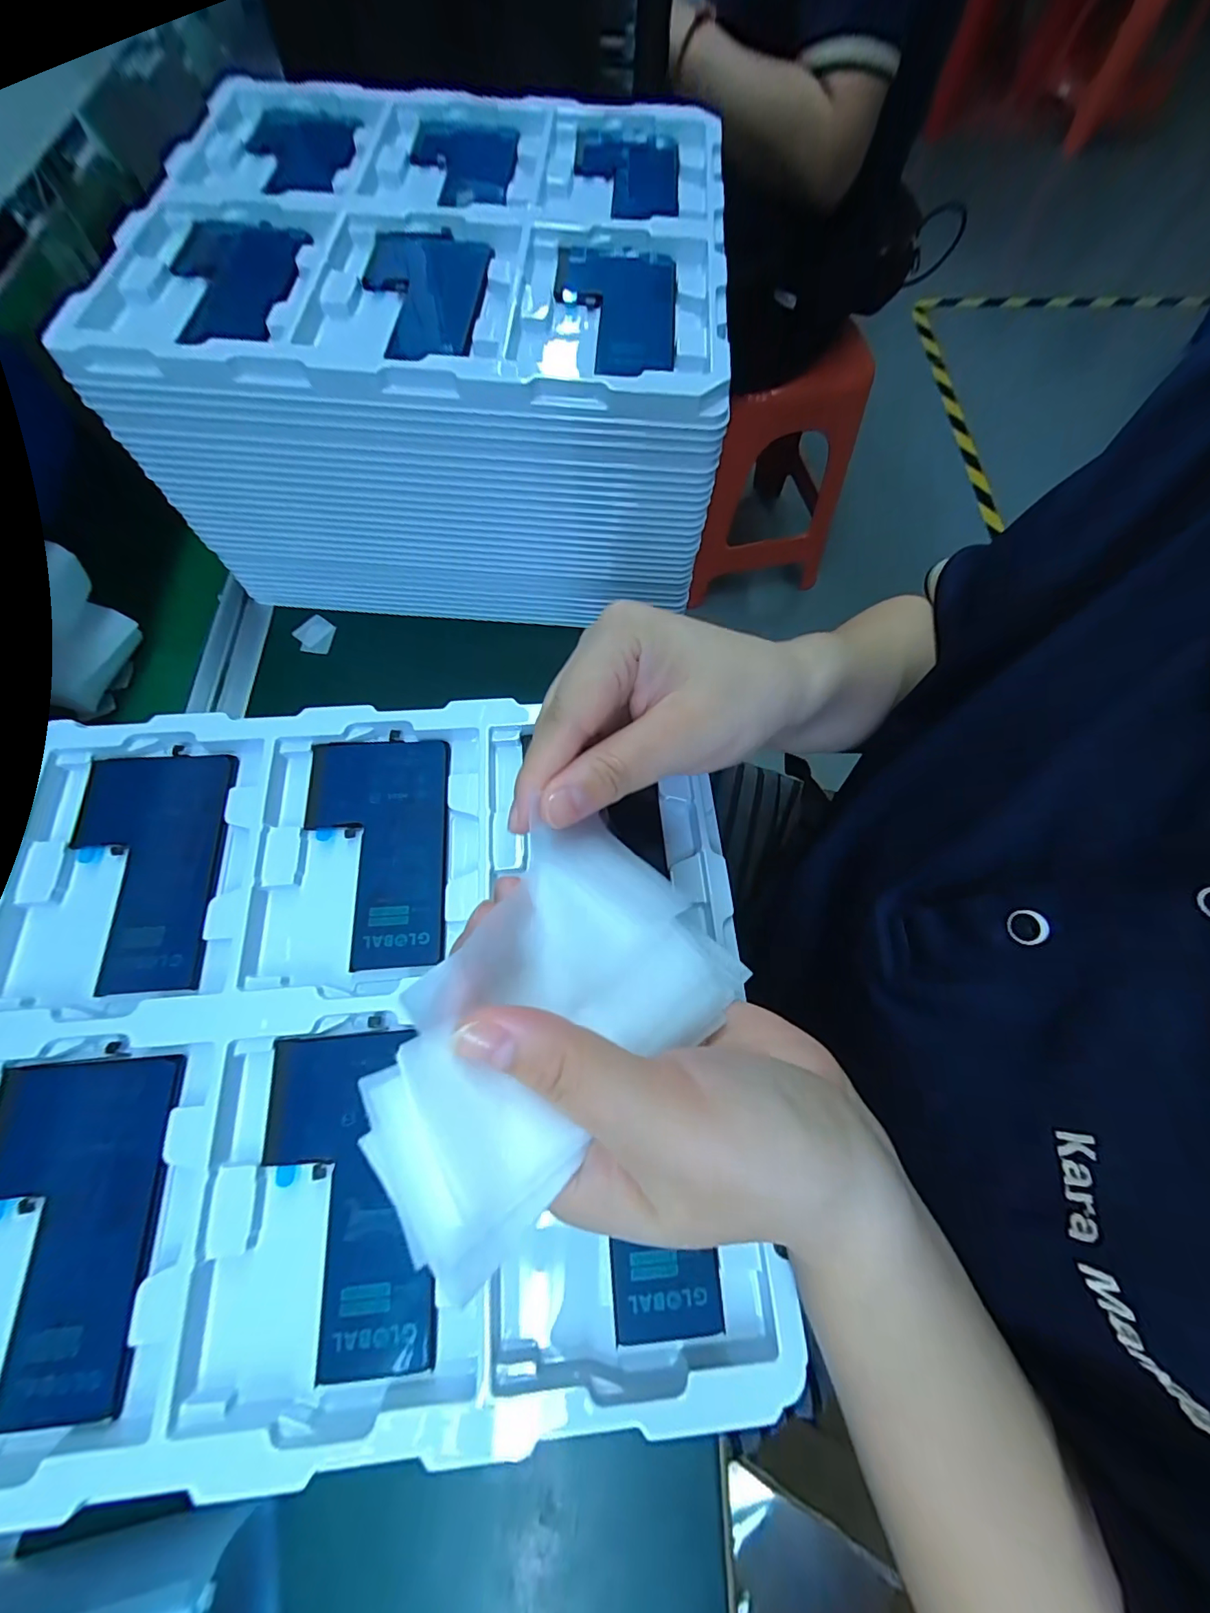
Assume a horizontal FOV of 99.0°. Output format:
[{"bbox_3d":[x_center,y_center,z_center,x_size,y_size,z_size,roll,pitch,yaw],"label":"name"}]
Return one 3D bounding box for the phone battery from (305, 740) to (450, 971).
[{"bbox_3d":[-0.108,0.018,0.240,0.066,0.004,0.108,-4,70,-2],"label":"phone battery"}]

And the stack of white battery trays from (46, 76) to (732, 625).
[{"bbox_3d":[-0.094,-0.307,0.361,0.318,0.155,0.292,3,70,1],"label":"stack of white battery trays"}]

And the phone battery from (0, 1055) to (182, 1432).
[{"bbox_3d":[-0.197,0.152,0.188,0.066,0.004,0.108,-5,70,-2],"label":"phone battery"}]

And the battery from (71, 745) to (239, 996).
[{"bbox_3d":[-0.208,0.026,0.233,0.066,0.004,0.110,-5,70,-2],"label":"battery"}]

